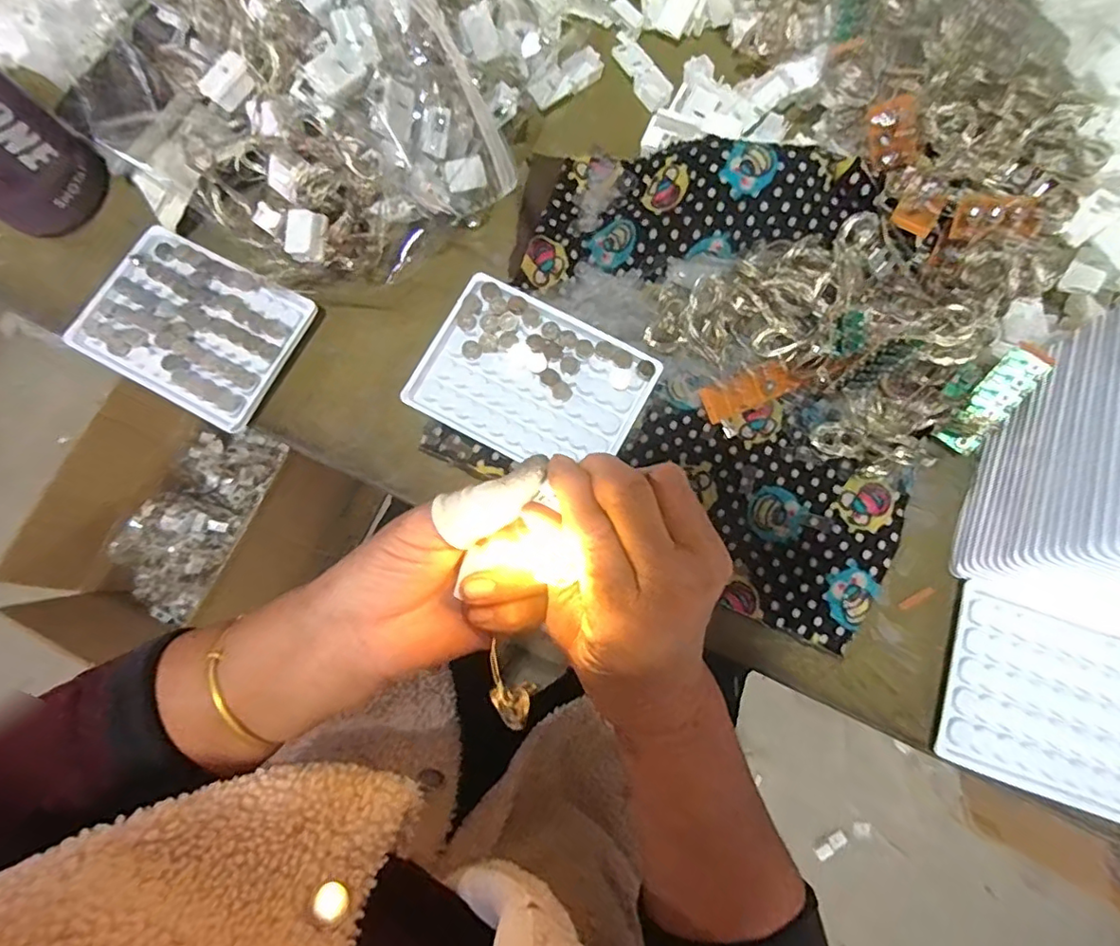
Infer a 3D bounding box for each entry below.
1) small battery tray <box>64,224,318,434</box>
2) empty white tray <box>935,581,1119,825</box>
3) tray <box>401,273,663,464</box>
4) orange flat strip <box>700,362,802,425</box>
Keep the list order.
[{"bbox_3d":[-0.230,-0.092,0.362,0.126,0.011,0.093,27,78,7],"label":"small battery tray"},{"bbox_3d":[0.268,0.123,0.298,0.126,0.009,0.092,17,77,5],"label":"empty white tray"},{"bbox_3d":[-0.017,-0.055,0.344,0.127,0.011,0.092,28,79,7],"label":"tray"},{"bbox_3d":[0.111,-0.048,0.338,0.055,0.007,0.021,-23,102,0],"label":"orange flat strip"}]

